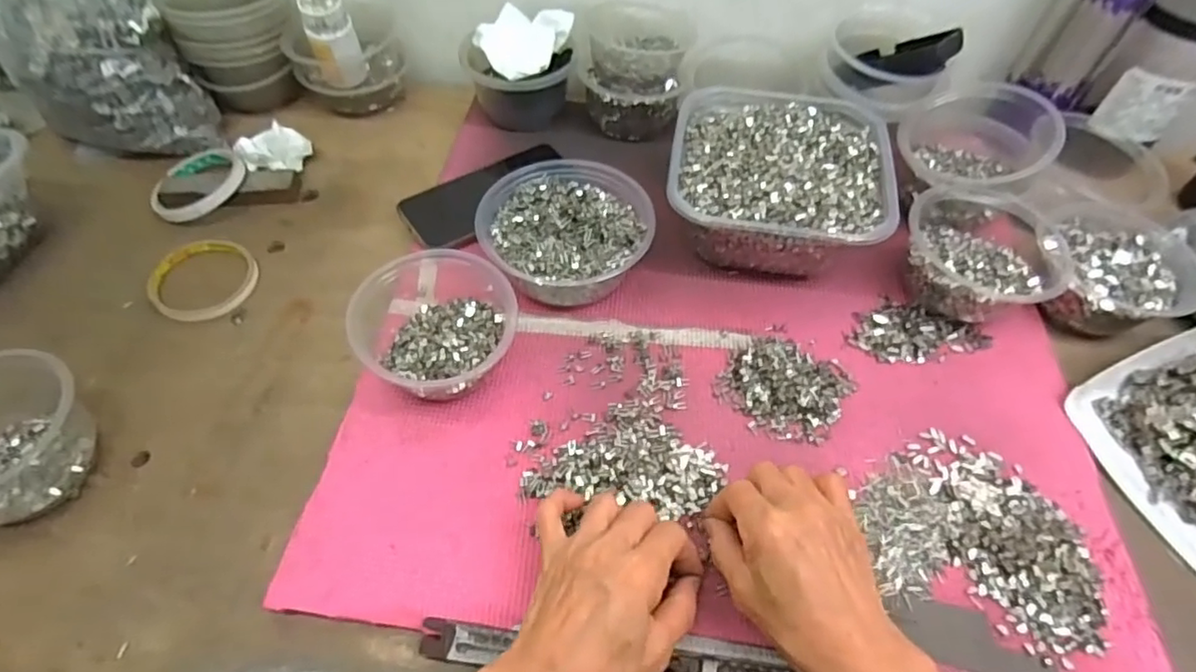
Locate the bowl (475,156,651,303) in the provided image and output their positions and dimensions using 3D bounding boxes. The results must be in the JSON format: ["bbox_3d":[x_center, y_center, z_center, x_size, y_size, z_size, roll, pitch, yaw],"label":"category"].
[{"bbox_3d":[-0.026,-0.081,0.505,0.130,0.058,0.123,1,54,-1],"label":"bowl"}]

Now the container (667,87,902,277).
[{"bbox_3d":[0.150,-0.129,0.529,0.174,0.079,0.178,8,55,6],"label":"container"}]

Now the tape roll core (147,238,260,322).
[{"bbox_3d":[-0.335,-0.049,0.522,0.084,0.011,0.082,0,57,0],"label":"tape roll core"}]

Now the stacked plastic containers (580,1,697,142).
[{"bbox_3d":[0.038,-0.268,0.619,0.105,0.077,0.110,4,55,3],"label":"stacked plastic containers"}]

